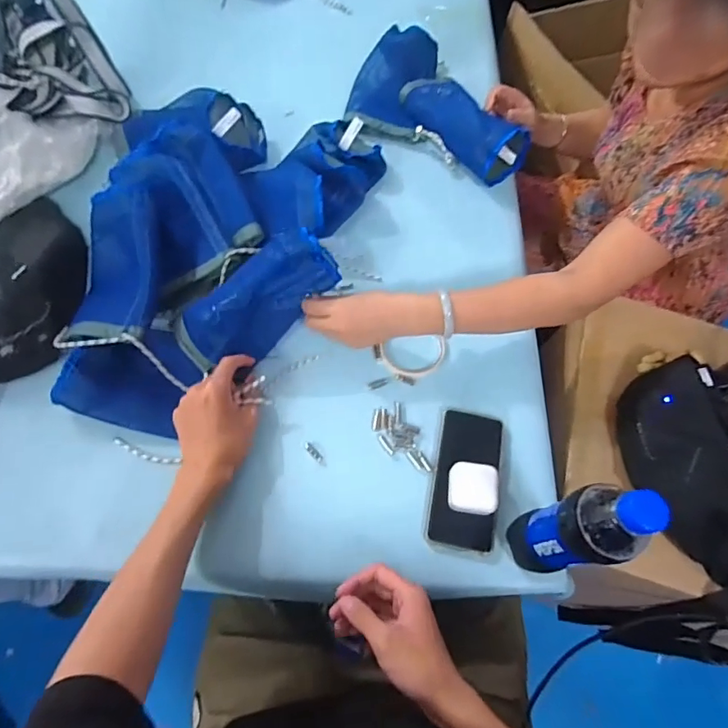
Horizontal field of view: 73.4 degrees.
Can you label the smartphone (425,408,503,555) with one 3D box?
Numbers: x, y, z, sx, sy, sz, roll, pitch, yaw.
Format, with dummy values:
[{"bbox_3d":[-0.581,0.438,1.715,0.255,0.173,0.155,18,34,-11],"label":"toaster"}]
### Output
[{"bbox_3d":[0.121,0.134,0.579,0.079,0.012,0.166,11,64,2],"label":"smartphone"}]

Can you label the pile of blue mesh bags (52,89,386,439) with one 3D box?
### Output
[{"bbox_3d":[-0.192,-0.169,0.649,0.313,0.098,0.514,18,65,6],"label":"pile of blue mesh bags"}]

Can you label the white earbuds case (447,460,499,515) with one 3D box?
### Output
[{"bbox_3d":[0.126,0.144,0.565,0.054,0.025,0.059,6,64,0],"label":"white earbuds case"}]

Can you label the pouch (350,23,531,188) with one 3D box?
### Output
[{"bbox_3d":[0.136,-0.438,0.817,0.322,0.077,0.197,32,67,12],"label":"pouch"}]

